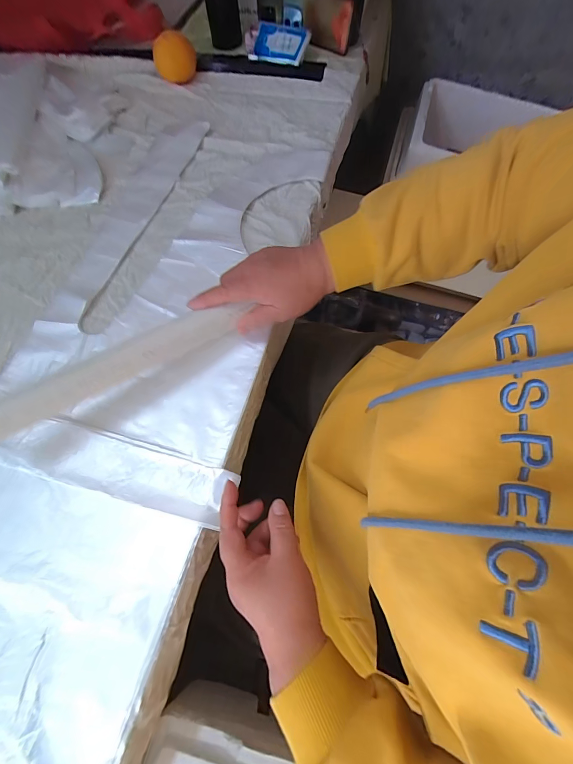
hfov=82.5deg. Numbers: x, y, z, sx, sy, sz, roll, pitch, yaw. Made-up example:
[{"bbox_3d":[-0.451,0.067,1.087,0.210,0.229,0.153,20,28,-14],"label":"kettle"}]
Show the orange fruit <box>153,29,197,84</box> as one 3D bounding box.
[{"bbox_3d":[-0.207,-0.602,0.607,0.075,0.064,0.058,-15,69,-4],"label":"orange fruit"}]

